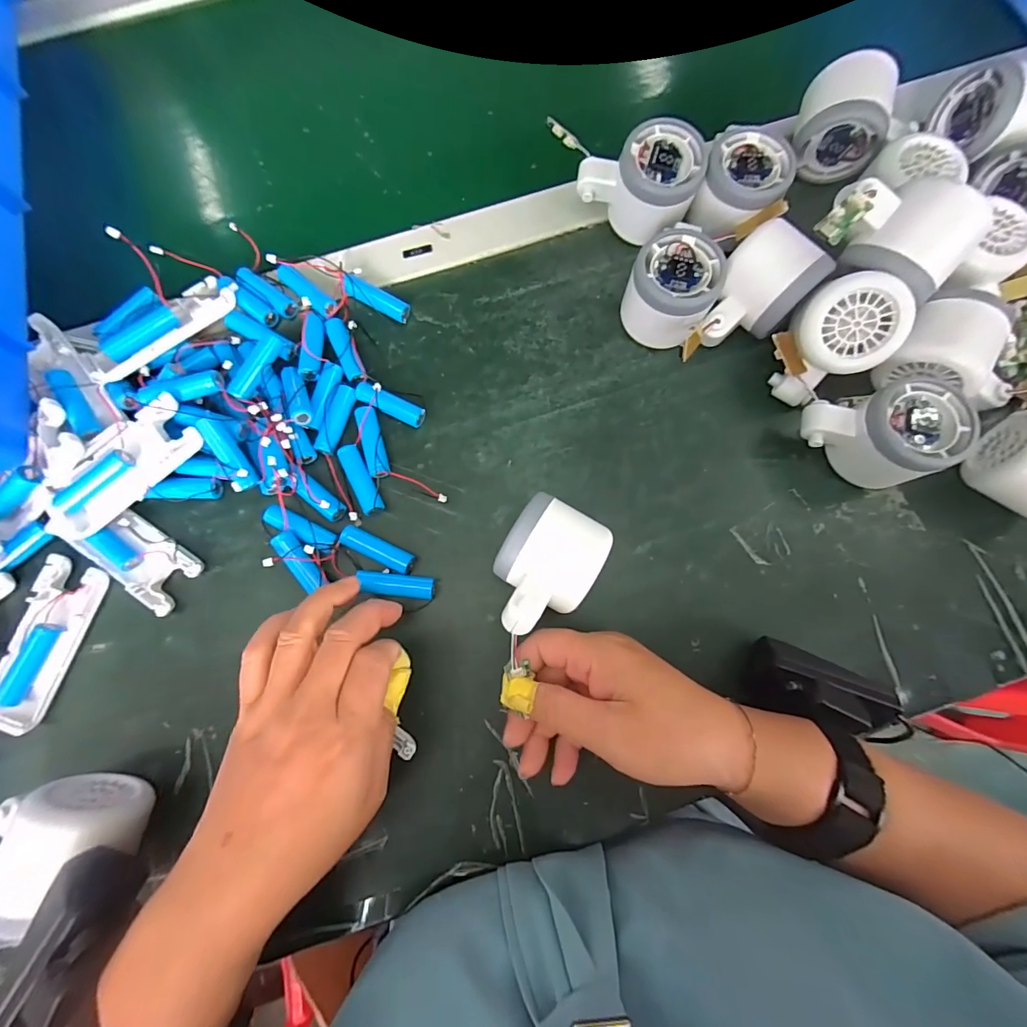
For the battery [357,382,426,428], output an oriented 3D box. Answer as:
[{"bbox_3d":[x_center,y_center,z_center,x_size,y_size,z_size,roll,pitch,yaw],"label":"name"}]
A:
[{"bbox_3d":[-0.088,-0.077,0.313,0.050,0.014,0.015,28,80,-5],"label":"battery"}]

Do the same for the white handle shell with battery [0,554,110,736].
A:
[{"bbox_3d":[-0.304,0.083,0.285,0.038,0.013,0.106,19,79,3],"label":"white handle shell with battery"}]

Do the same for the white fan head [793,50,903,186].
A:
[{"bbox_3d":[0.244,-0.294,0.327,0.060,0.056,0.049,20,79,4],"label":"white fan head"}]

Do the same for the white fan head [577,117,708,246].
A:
[{"bbox_3d":[0.093,-0.243,0.329,0.081,0.056,0.059,30,80,5],"label":"white fan head"}]

